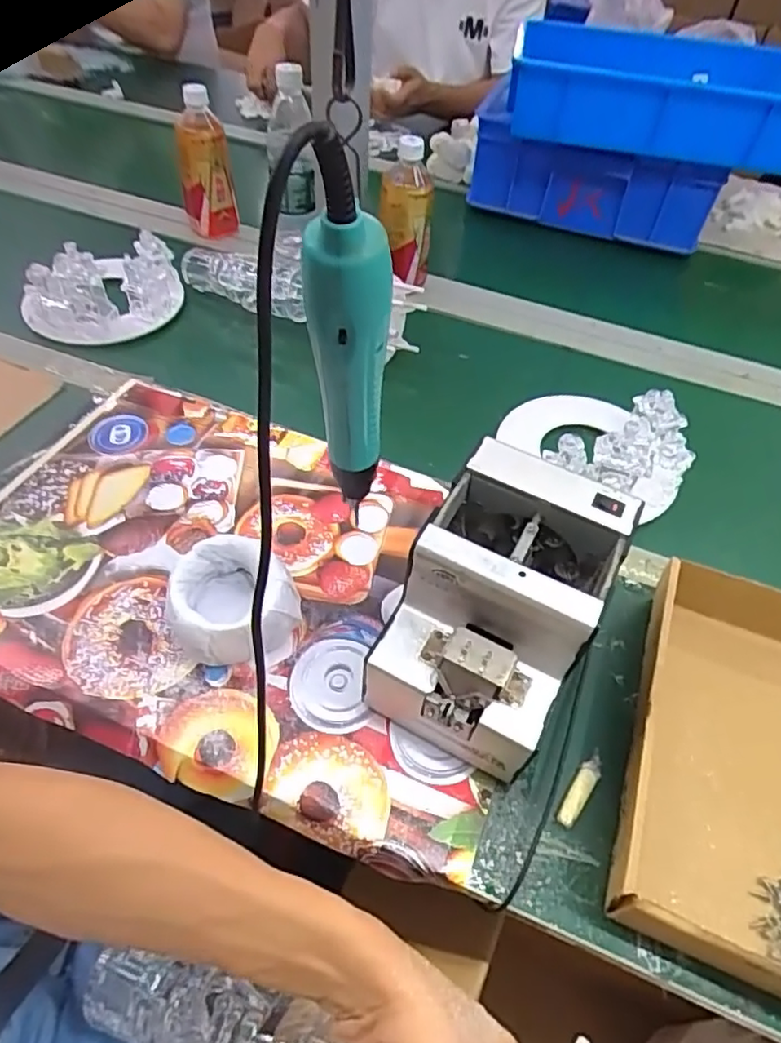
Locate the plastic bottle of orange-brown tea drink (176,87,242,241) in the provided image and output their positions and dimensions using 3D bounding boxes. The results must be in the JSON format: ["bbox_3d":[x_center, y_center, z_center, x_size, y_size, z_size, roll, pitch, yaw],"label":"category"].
[{"bbox_3d":[-0.264,-0.496,0.874,0.072,0.192,0.083,-9,53,-12],"label":"plastic bottle of orange-brown tea drink"}]

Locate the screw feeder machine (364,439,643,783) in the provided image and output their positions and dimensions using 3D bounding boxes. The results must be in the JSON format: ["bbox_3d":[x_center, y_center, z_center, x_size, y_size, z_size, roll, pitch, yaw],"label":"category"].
[{"bbox_3d":[0.077,0.067,0.455,0.120,0.151,0.172,26,54,16],"label":"screw feeder machine"}]

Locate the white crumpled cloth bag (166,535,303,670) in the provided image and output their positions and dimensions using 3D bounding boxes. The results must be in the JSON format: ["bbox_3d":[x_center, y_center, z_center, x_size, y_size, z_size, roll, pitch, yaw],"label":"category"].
[{"bbox_3d":[-0.124,0.064,0.491,0.096,0.065,0.084,-9,53,-12],"label":"white crumpled cloth bag"}]

